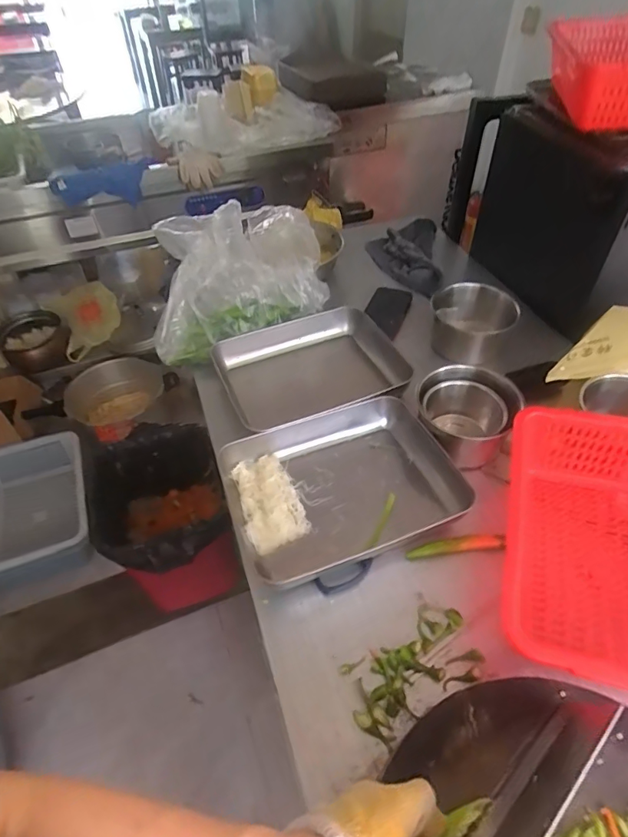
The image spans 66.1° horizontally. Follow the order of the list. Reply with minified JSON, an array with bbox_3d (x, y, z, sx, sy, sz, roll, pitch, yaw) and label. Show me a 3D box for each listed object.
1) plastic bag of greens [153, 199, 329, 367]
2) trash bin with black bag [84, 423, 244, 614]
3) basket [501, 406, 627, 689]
[{"bbox_3d":[-0.158,-0.272,0.924,0.322,0.190,0.280,-15,49,-13],"label":"plastic bag of greens"},{"bbox_3d":[-0.391,0.307,1.291,0.321,0.457,0.378,-15,49,-12],"label":"trash bin with black bag"},{"bbox_3d":[0.349,0.153,0.563,0.249,0.119,0.333,13,49,13],"label":"basket"}]

